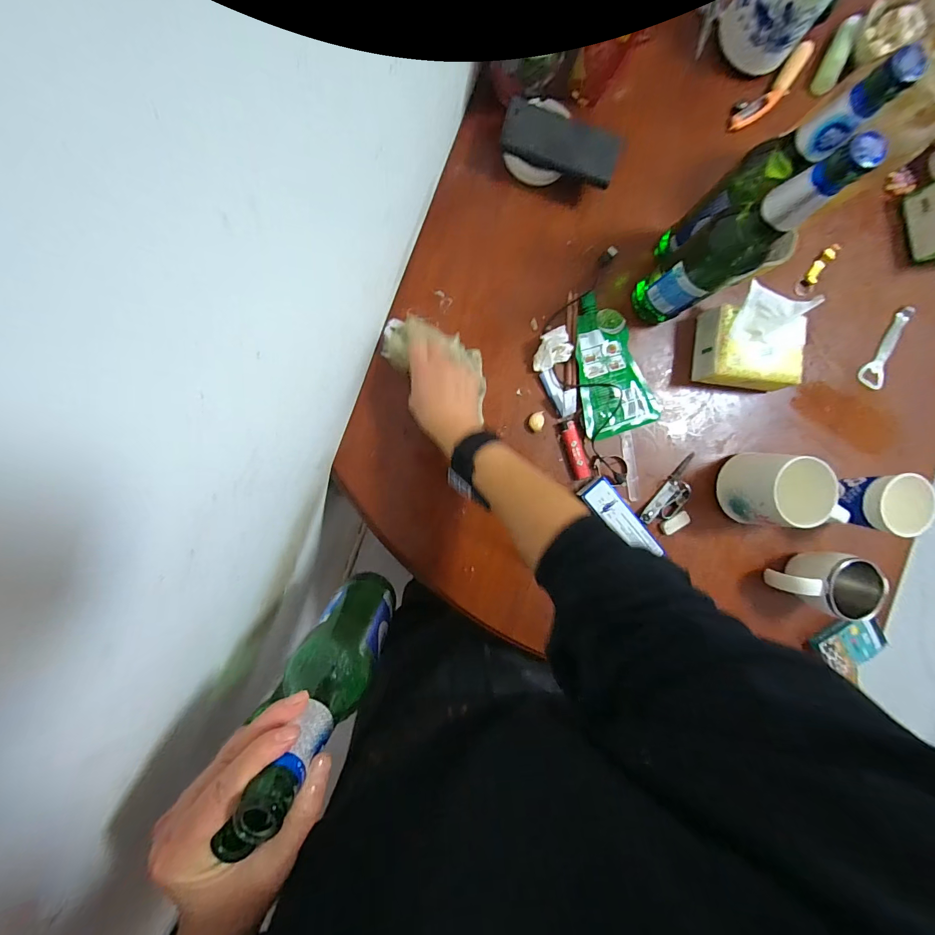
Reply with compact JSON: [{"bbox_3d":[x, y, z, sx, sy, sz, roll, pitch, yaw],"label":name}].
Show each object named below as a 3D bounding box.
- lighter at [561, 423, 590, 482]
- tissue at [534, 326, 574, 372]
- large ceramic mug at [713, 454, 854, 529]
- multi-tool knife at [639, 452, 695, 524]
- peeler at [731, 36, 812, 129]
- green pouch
[{"bbox_3d":[0.149,-0.023,0.543,0.024,0.011,0.080,-17,93,-4],"label":"lighter"},{"bbox_3d":[0.111,-0.157,0.524,0.053,0.030,0.044,-24,94,-4],"label":"tissue"},{"bbox_3d":[0.410,0.030,0.526,0.108,0.097,0.095,4,91,-5],"label":"large ceramic mug"},{"bbox_3d":[0.293,0.037,0.556,0.037,0.021,0.119,39,88,-5],"label":"multi-tool knife"},{"bbox_3d":[0.428,-0.529,0.553,0.154,0.019,0.037,-43,95,-2],"label":"peeler"},{"bbox_3d":[0.194,-0.140,0.543,0.109,0.017,0.187,-18,93,-4],"label":"green pouch"}]

